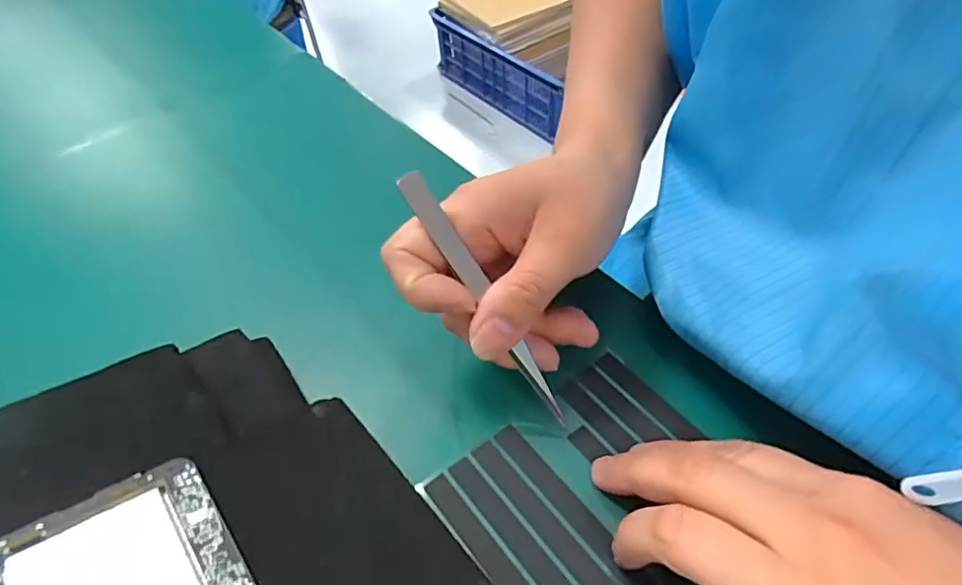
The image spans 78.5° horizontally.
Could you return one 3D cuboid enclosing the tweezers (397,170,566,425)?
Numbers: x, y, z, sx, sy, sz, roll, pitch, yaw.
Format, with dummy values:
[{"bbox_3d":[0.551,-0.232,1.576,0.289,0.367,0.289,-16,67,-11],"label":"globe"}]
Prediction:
[{"bbox_3d":[0.003,0.005,0.243,0.009,0.123,0.008,-38,14,-24],"label":"tweezers"}]

